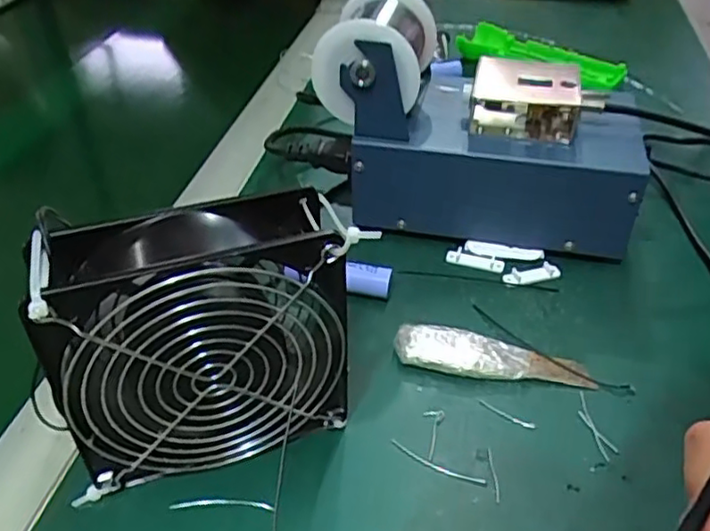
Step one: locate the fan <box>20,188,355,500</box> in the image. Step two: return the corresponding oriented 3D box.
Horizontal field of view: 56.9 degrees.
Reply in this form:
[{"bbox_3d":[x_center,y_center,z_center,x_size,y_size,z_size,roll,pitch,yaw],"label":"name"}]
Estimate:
[{"bbox_3d":[-0.063,0.035,0.290,0.126,0.119,0.050,-12,41,-15],"label":"fan"}]

